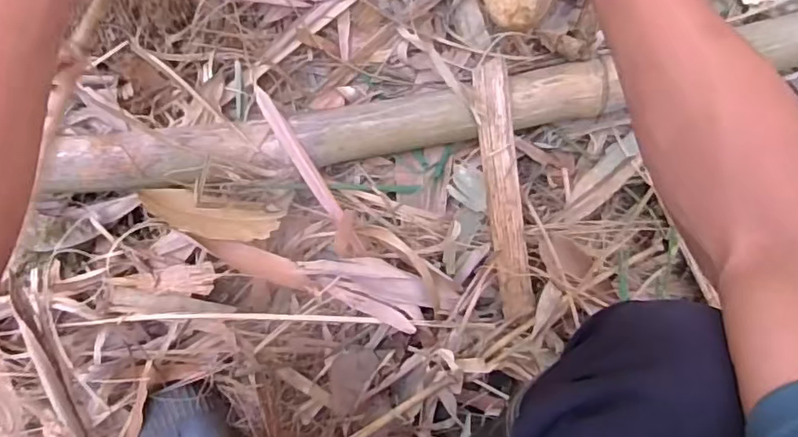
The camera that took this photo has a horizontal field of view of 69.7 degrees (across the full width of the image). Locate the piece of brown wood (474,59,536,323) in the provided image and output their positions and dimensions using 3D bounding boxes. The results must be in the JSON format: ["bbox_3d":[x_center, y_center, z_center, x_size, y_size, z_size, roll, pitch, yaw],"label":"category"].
[{"bbox_3d":[0.111,-0.027,0.600,0.036,0.020,0.265,-10,96,-10],"label":"piece of brown wood"}]

